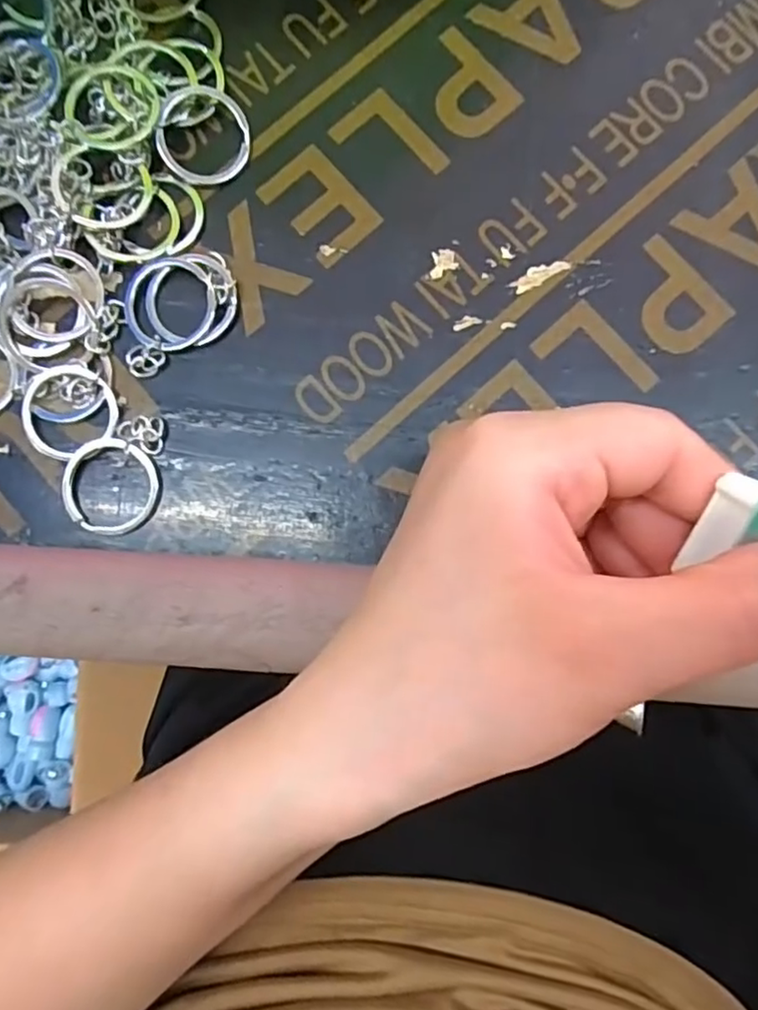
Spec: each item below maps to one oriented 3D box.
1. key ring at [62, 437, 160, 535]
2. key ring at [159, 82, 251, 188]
[{"bbox_3d":[-0.084,-0.006,0.201,0.029,0.004,0.030,0,84,1],"label":"key ring"},{"bbox_3d":[-0.057,-0.121,0.210,0.029,0.004,0.032,16,94,-4],"label":"key ring"}]

